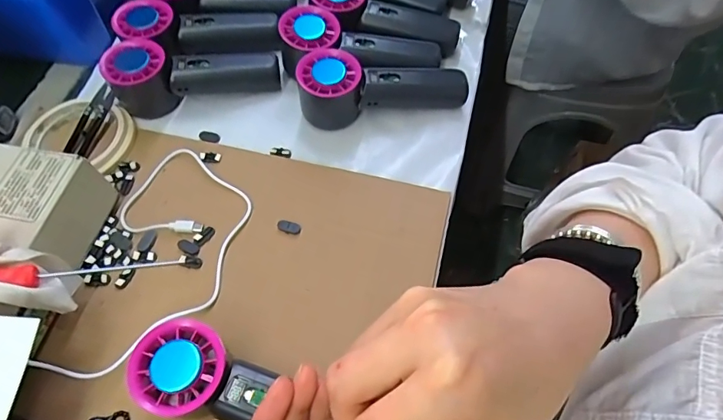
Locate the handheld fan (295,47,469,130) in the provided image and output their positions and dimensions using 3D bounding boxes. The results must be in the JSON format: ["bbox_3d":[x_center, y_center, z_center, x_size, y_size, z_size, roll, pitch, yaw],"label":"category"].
[{"bbox_3d":[0.021,-0.110,0.432,0.158,0.052,0.058,-1,61,4],"label":"handheld fan"}]

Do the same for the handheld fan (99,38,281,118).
[{"bbox_3d":[-0.161,-0.134,0.447,0.155,0.046,0.056,-9,61,-1],"label":"handheld fan"}]

